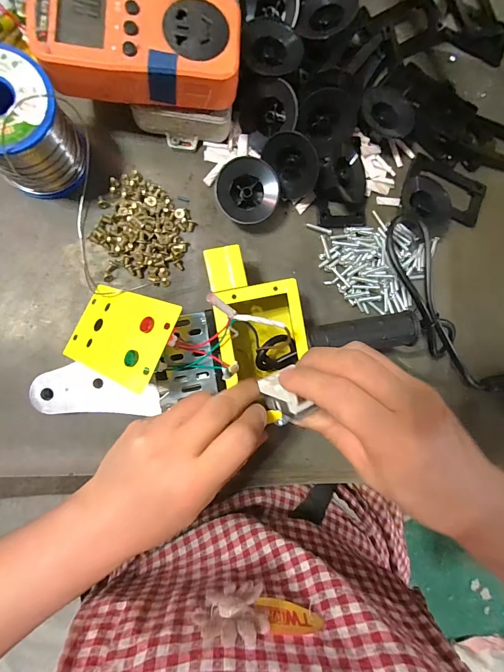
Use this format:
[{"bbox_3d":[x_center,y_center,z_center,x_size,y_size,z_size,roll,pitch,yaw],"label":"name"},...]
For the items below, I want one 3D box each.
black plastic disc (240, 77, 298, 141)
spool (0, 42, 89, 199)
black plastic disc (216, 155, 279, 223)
[{"bbox_3d":[0.012,-0.178,0.260,0.046,0.012,0.039,-11,114,27],"label":"black plastic disc"},{"bbox_3d":[-0.157,-0.141,0.225,0.064,0.064,0.066,0,87,-9],"label":"spool"},{"bbox_3d":[-0.005,-0.115,0.268,0.048,0.023,0.047,0,87,-9],"label":"black plastic disc"}]

